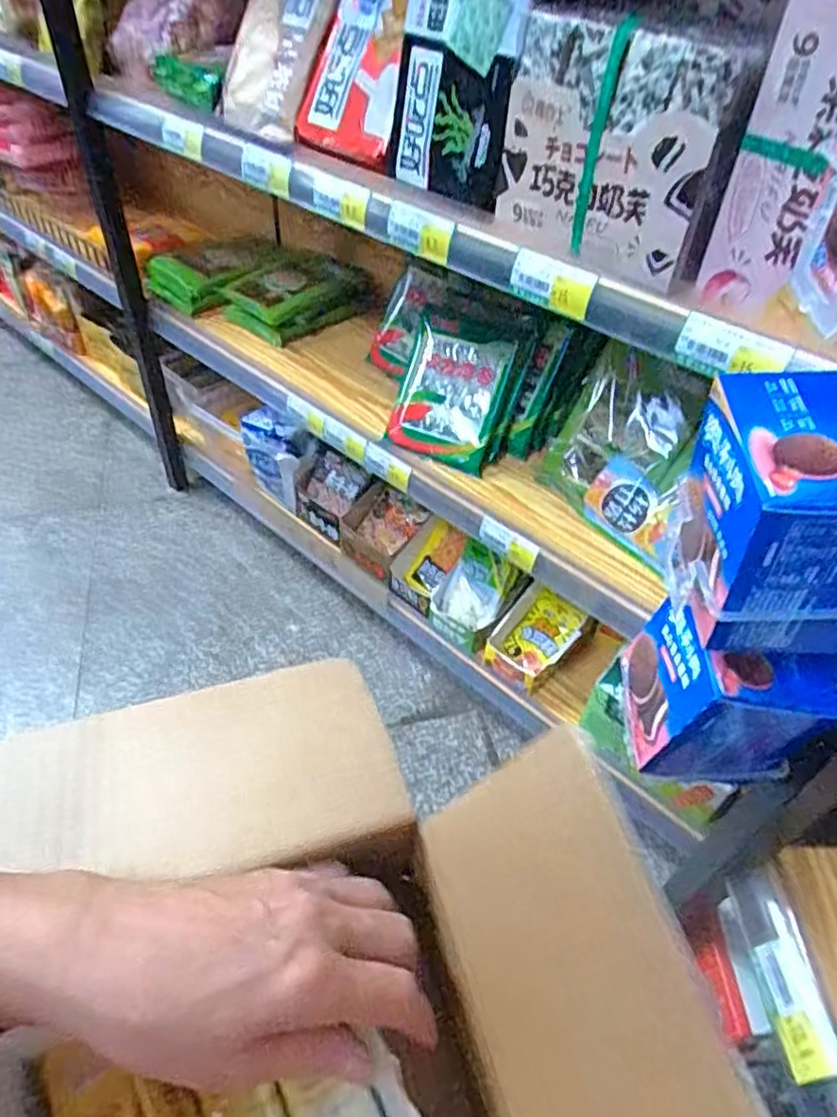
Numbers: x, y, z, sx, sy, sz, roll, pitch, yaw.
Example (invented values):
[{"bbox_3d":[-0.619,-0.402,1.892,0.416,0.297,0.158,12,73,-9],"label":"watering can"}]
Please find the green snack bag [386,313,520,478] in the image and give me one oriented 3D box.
[{"bbox_3d":[0.038,-0.200,0.826,0.124,0.029,0.161,18,90,16],"label":"green snack bag"}]

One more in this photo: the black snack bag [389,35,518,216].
[{"bbox_3d":[0.029,-0.397,0.614,0.030,0.114,0.139,-17,46,-35],"label":"black snack bag"}]

